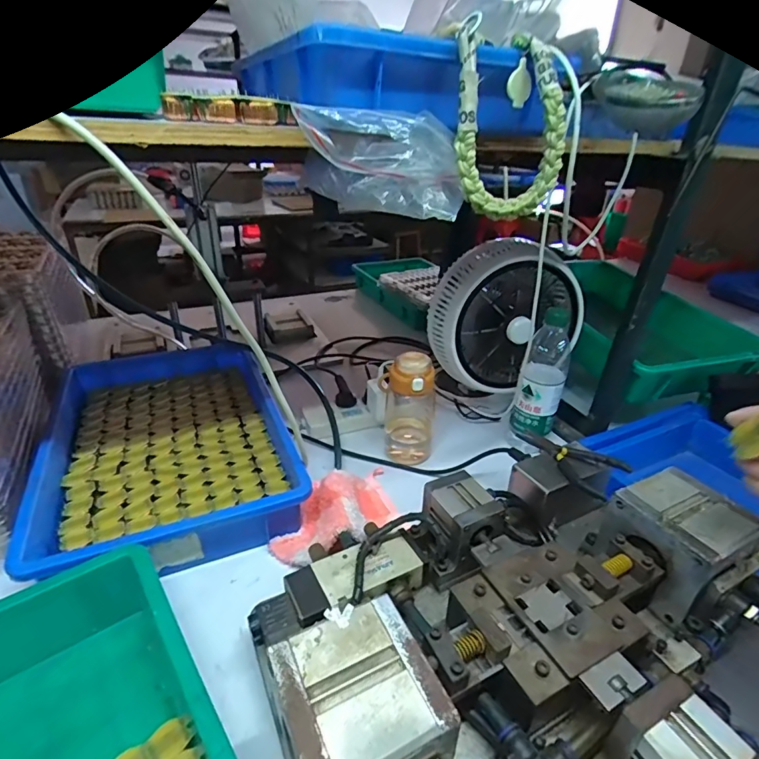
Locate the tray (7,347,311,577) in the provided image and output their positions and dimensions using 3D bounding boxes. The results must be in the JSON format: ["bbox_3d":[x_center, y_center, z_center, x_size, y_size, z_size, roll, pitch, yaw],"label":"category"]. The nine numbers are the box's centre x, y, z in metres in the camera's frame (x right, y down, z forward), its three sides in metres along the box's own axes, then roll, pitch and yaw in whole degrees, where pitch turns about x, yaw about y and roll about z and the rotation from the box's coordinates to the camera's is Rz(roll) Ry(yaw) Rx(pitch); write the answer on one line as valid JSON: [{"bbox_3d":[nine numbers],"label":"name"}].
[{"bbox_3d":[-0.304,0.074,0.651,0.300,0.062,0.462,-12,33,-24],"label":"tray"}]

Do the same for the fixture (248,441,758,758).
[{"bbox_3d":[0.128,0.200,0.382,0.415,0.114,0.312,-13,33,-25],"label":"fixture"}]

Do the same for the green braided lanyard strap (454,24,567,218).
[{"bbox_3d":[0.107,-0.201,0.365,0.092,0.120,0.077,12,31,16],"label":"green braided lanyard strap"}]

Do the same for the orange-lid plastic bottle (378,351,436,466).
[{"bbox_3d":[0.039,0.042,0.673,0.082,0.169,0.080,5,30,4],"label":"orange-lid plastic bottle"}]

